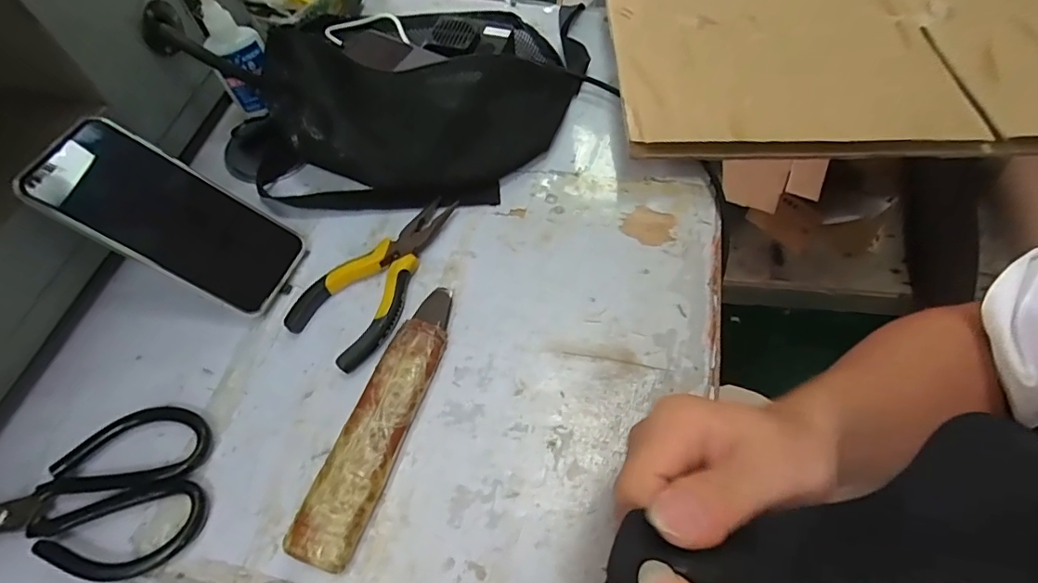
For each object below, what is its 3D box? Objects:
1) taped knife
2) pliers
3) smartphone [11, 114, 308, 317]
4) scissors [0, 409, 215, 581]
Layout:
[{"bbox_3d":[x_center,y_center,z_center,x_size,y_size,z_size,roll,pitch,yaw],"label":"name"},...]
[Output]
[{"bbox_3d":[-0.087,0.080,0.341,0.039,0.018,0.186,18,62,11],"label":"taped knife"},{"bbox_3d":[-0.099,-0.013,0.394,0.066,0.016,0.148,32,66,18],"label":"pliers"},{"bbox_3d":[-0.243,-0.052,0.367,0.163,0.010,0.076,33,60,-23],"label":"smartphone"},{"bbox_3d":[-0.277,0.129,0.314,0.161,0.012,0.094,-10,61,-5],"label":"scissors"}]

